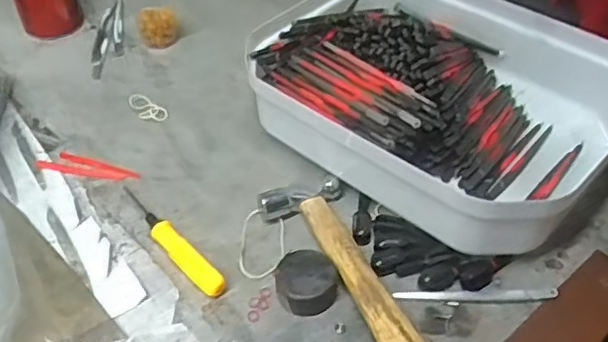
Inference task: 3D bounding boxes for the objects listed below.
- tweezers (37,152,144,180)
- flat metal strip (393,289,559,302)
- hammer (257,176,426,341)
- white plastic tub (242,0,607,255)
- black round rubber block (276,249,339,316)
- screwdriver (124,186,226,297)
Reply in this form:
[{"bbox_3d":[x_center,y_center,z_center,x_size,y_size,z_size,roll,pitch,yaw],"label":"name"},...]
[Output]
[{"bbox_3d":[-0.168,-0.004,0.486,0.081,0.004,0.021,10,46,8],"label":"tweezers"},{"bbox_3d":[0.111,0.081,0.396,0.103,0.006,0.009,1,46,-1],"label":"flat metal strip"},{"bbox_3d":[0.026,0.062,0.404,0.056,0.020,0.153,-17,49,-18],"label":"hammer"},{"bbox_3d":[0.103,-0.064,0.488,0.261,0.072,0.210,31,54,28],"label":"white plastic tub"},{"bbox_3d":[0.002,0.071,0.395,0.038,0.021,0.037,1,46,-1],"label":"black round rubber block"},{"bbox_3d":[-0.096,0.046,0.427,0.016,0.011,0.120,-34,56,-30],"label":"screwdriver"}]

